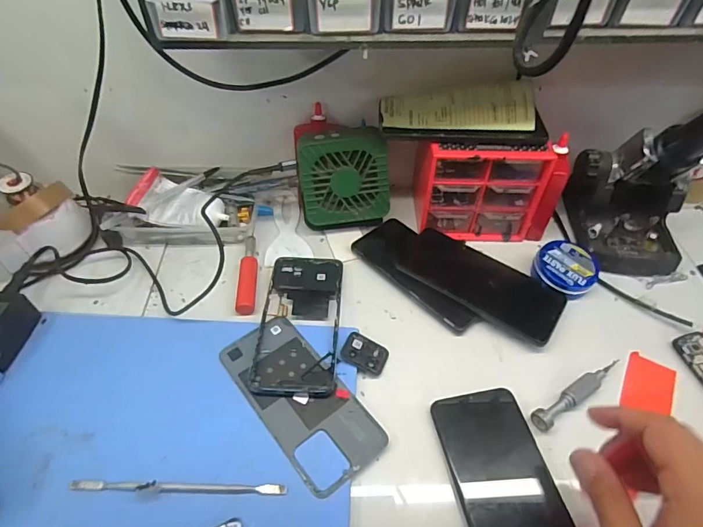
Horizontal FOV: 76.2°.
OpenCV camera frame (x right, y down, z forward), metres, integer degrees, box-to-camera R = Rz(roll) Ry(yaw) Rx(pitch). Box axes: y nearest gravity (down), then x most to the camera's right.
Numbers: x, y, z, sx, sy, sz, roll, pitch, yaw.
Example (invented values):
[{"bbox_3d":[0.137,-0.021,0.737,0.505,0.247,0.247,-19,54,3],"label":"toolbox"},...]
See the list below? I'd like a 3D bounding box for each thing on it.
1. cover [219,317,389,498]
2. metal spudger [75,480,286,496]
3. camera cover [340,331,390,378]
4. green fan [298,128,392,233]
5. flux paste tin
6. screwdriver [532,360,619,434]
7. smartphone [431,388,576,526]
[{"bbox_3d":[-0.047,0.114,0.390,0.075,0.010,0.161,-32,56,-25],"label":"cover"},{"bbox_3d":[-0.130,0.166,0.333,0.160,0.007,0.007,1,49,1],"label":"metal spudger"},{"bbox_3d":[0.012,0.085,0.421,0.043,0.004,0.034,25,51,4],"label":"camera cover"},{"bbox_3d":[-0.009,-0.094,0.508,0.096,0.115,0.045,-4,31,-4],"label":"green fan"},{"bbox_3d":[0.232,0.003,0.481,0.062,0.022,0.072,37,58,27],"label":"flux paste tin"},{"bbox_3d":[0.197,0.111,0.392,0.101,0.013,0.017,-28,55,-22],"label":"screwdriver"},{"bbox_3d":[0.119,0.174,0.340,0.076,0.009,0.162,-8,49,-7],"label":"smartphone"}]

